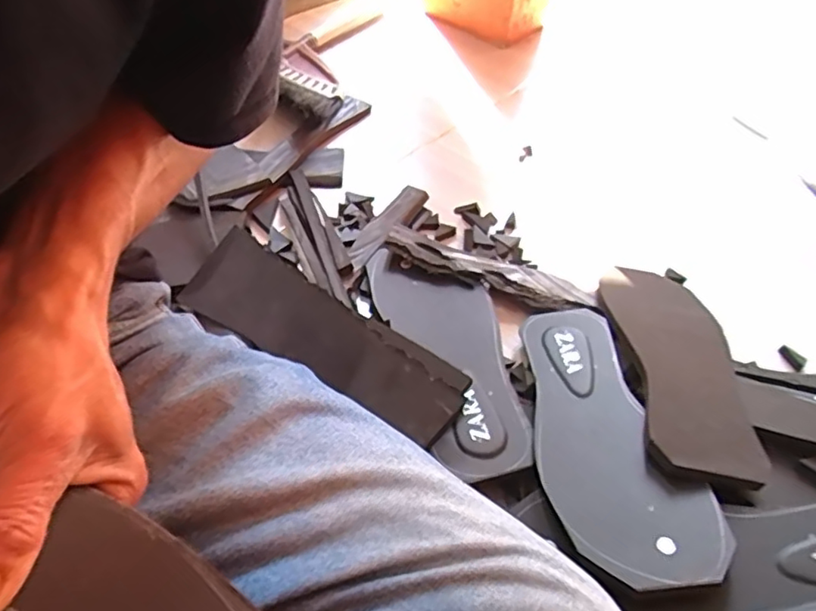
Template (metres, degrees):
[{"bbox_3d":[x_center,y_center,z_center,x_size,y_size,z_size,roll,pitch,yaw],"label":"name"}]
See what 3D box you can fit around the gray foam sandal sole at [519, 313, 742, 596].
[{"bbox_3d":[0.136,0.088,0.433,0.095,0.009,0.245,-14,39,1],"label":"gray foam sandal sole"}]

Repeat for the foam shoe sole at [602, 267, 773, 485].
[{"bbox_3d":[0.220,0.040,0.481,0.093,0.010,0.248,6,34,0],"label":"foam shoe sole"}]

